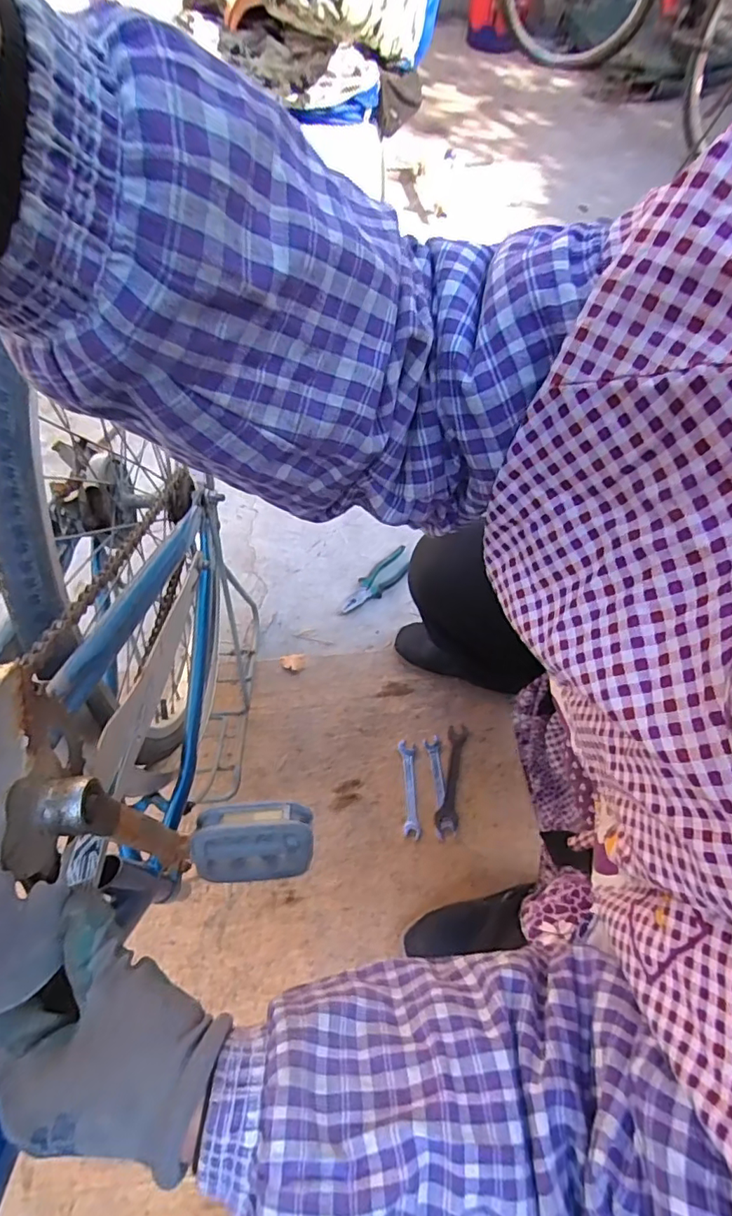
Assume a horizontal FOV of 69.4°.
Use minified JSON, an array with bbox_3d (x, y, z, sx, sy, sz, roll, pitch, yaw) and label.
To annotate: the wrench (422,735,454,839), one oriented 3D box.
[{"bbox_3d":[0.114,0.280,0.838,0.028,0.009,0.154,-5,60,1],"label":"wrench"}]

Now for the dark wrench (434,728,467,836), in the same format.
[{"bbox_3d":[0.138,0.268,0.848,0.034,0.004,0.165,9,61,8],"label":"dark wrench"}]

